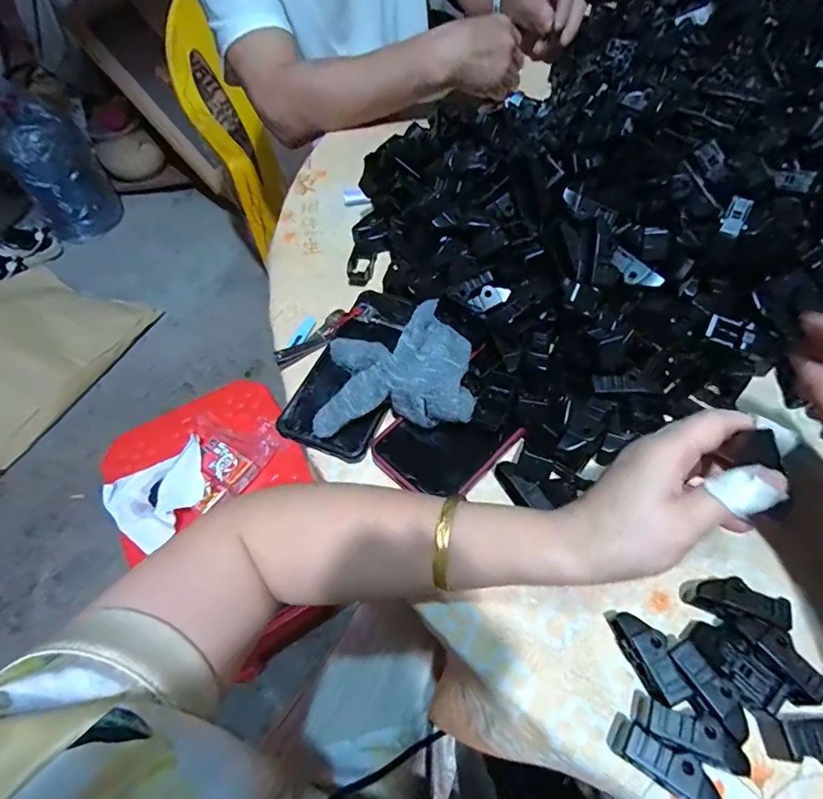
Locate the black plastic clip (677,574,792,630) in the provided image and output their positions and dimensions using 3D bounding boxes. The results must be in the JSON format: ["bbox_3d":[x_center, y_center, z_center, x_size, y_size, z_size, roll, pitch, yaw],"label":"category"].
[{"bbox_3d":[0.193,0.121,0.282,0.050,0.023,0.021,10,57,11],"label":"black plastic clip"}]

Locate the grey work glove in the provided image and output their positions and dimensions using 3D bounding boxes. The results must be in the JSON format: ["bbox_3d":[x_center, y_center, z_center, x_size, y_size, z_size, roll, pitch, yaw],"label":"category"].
[{"bbox_3d":[-0.013,-0.035,0.369,0.115,0.036,0.119,-1,56,4],"label":"grey work glove"}]

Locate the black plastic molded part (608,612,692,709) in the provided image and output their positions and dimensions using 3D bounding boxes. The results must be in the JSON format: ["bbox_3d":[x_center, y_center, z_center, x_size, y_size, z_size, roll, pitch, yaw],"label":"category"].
[{"bbox_3d":[0.134,0.144,0.267,0.019,0.018,0.048,-21,57,-10],"label":"black plastic molded part"}]

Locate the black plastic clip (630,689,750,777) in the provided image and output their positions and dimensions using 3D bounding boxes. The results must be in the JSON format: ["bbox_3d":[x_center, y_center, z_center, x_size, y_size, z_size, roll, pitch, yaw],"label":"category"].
[{"bbox_3d":[0.144,0.174,0.246,0.053,0.019,0.021,14,57,29],"label":"black plastic clip"}]

